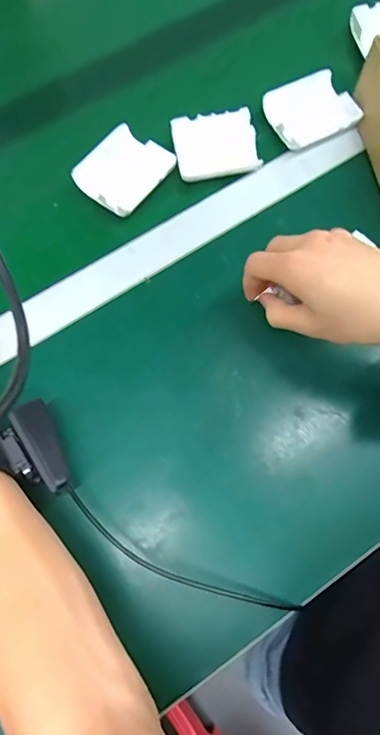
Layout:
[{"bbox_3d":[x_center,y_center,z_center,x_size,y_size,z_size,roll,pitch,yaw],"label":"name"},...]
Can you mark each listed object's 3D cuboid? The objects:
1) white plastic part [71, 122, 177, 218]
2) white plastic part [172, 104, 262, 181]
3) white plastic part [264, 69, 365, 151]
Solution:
[{"bbox_3d":[-0.064,-0.193,0.445,0.071,0.008,0.081,36,78,7],"label":"white plastic part"},{"bbox_3d":[0.025,-0.224,0.460,0.080,0.012,0.063,-9,94,6],"label":"white plastic part"},{"bbox_3d":[0.124,-0.263,0.461,0.078,0.017,0.068,-25,73,-7],"label":"white plastic part"}]

